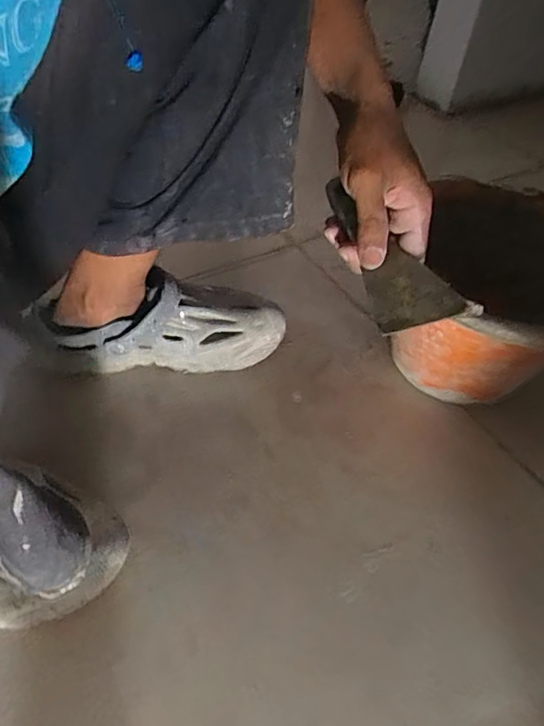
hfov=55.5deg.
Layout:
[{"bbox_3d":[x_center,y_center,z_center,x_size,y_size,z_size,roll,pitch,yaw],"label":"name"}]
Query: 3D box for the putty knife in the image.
[{"bbox_3d":[0.074,-0.085,0.379,0.065,0.020,0.164,-16,58,-19],"label":"putty knife"}]

